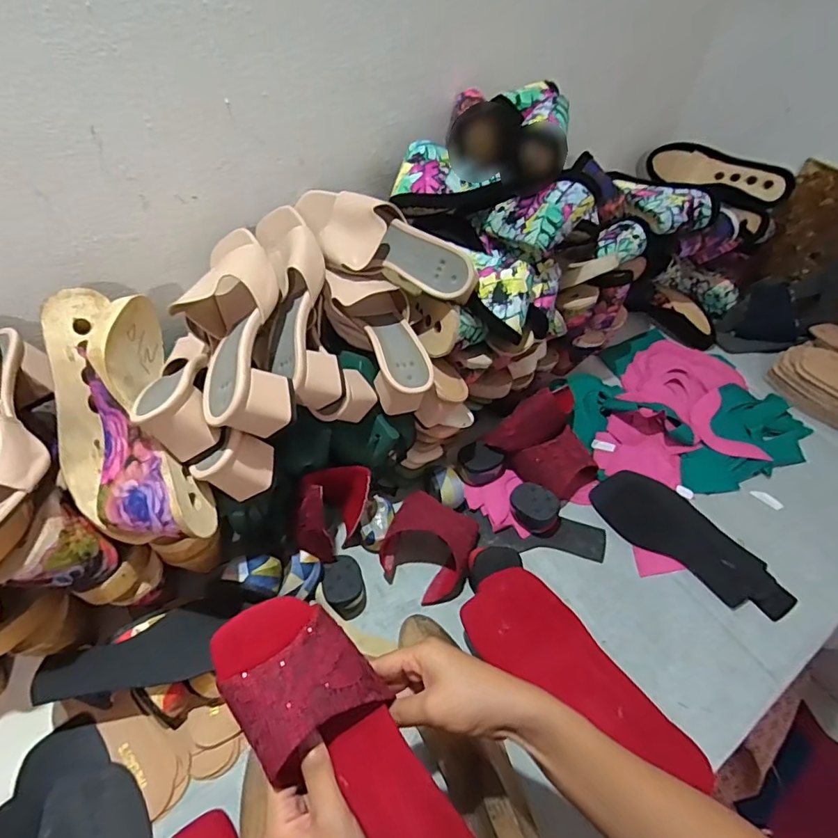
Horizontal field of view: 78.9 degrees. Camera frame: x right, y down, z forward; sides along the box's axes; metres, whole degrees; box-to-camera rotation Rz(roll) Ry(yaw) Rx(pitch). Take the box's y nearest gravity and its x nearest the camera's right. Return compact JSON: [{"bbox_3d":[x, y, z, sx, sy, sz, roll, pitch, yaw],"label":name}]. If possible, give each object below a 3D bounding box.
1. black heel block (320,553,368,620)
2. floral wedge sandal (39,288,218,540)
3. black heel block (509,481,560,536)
[{"bbox_3d":[-0.086,0.188,0.583,0.047,0.039,0.069,-16,52,-17],"label":"black heel block"},{"bbox_3d":[-0.281,0.003,0.478,0.118,0.092,0.257,-21,76,-20],"label":"floral wedge sandal"},{"bbox_3d":[0.149,0.113,0.650,0.067,0.040,0.050,37,57,26],"label":"black heel block"}]

